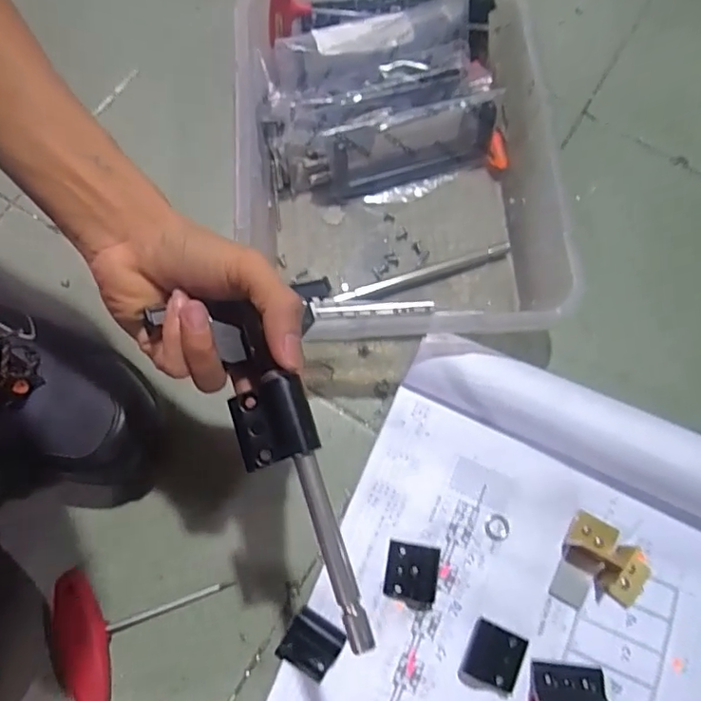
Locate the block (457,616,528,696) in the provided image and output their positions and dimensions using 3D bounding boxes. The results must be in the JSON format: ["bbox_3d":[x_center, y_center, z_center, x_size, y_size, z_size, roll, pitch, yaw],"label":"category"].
[{"bbox_3d":[0.105,0.229,0.416,0.043,0.016,0.046,25,73,5],"label":"block"}]

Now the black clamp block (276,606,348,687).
[{"bbox_3d":[-0.029,0.219,0.417,0.040,0.014,0.039,32,74,7],"label":"black clamp block"}]

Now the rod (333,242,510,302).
[{"bbox_3d":[0.065,-0.071,0.505,0.166,0.007,0.013,-18,74,-8],"label":"rod"}]

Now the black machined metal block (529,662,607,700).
[{"bbox_3d":[0.159,0.253,0.408,0.055,0.013,0.040,5,73,-1],"label":"black machined metal block"}]

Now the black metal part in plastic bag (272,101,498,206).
[{"bbox_3d":[0.030,-0.183,0.514,0.204,0.066,0.060,-7,73,-5],"label":"black metal part in plastic bag"}]

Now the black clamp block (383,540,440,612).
[{"bbox_3d":[0.047,0.173,0.431,0.038,0.015,0.046,10,73,1],"label":"black clamp block"}]

